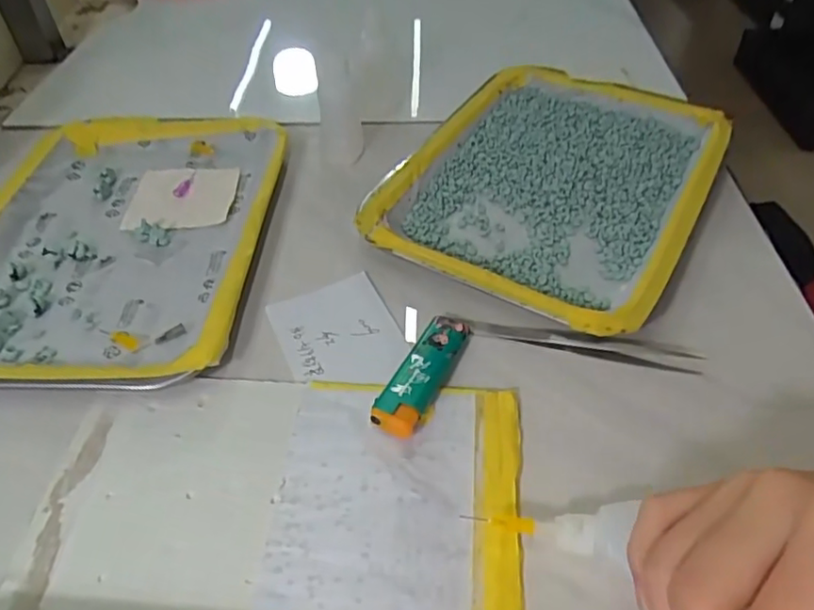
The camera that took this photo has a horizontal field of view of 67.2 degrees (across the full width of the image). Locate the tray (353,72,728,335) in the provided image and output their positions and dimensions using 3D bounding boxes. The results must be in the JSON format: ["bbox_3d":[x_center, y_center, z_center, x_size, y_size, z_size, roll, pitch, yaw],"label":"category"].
[{"bbox_3d":[0.102,-0.090,0.423,0.185,0.023,0.262,23,52,22],"label":"tray"}]

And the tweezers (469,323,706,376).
[{"bbox_3d":[0.096,0.021,0.332,0.122,0.009,0.015,9,48,11],"label":"tweezers"}]

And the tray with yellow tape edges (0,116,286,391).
[{"bbox_3d":[-0.189,-0.047,0.397,0.194,0.019,0.249,0,47,3],"label":"tray with yellow tape edges"}]

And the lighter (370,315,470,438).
[{"bbox_3d":[0.008,0.035,0.314,0.023,0.015,0.078,19,50,19],"label":"lighter"}]

